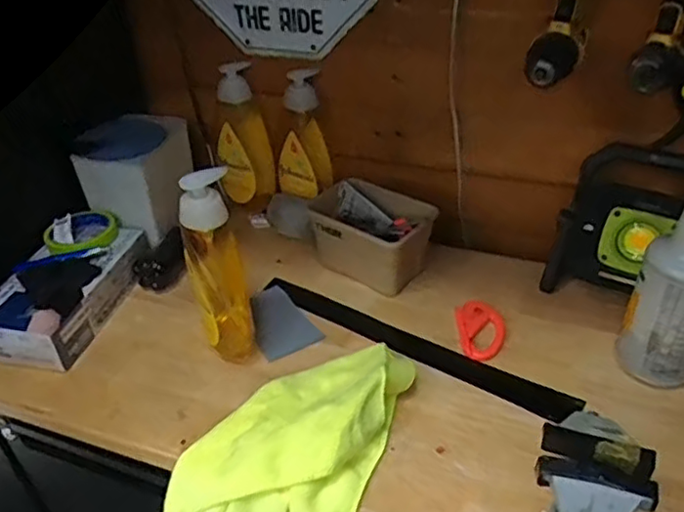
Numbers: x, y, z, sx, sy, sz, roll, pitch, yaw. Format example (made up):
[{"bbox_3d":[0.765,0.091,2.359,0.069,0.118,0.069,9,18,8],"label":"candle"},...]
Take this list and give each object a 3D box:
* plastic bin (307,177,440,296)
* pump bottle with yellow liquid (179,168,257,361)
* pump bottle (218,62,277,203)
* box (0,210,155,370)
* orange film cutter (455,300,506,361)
[{"bbox_3d":[0.034,-0.028,0.865,0.178,0.094,0.097,24,44,32],"label":"plastic bin"},{"bbox_3d":[-0.142,0.018,0.698,0.062,0.229,0.067,-14,38,-15],"label":"pump bottle with yellow liquid"},{"bbox_3d":[-0.155,-0.187,0.958,0.086,0.199,0.065,-8,36,-7],"label":"pump bottle"},{"bbox_3d":[-0.359,0.033,0.805,0.129,0.076,0.234,3,37,8],"label":"box"},{"bbox_3d":[0.176,0.090,0.769,0.058,0.018,0.092,-2,36,1],"label":"orange film cutter"}]

